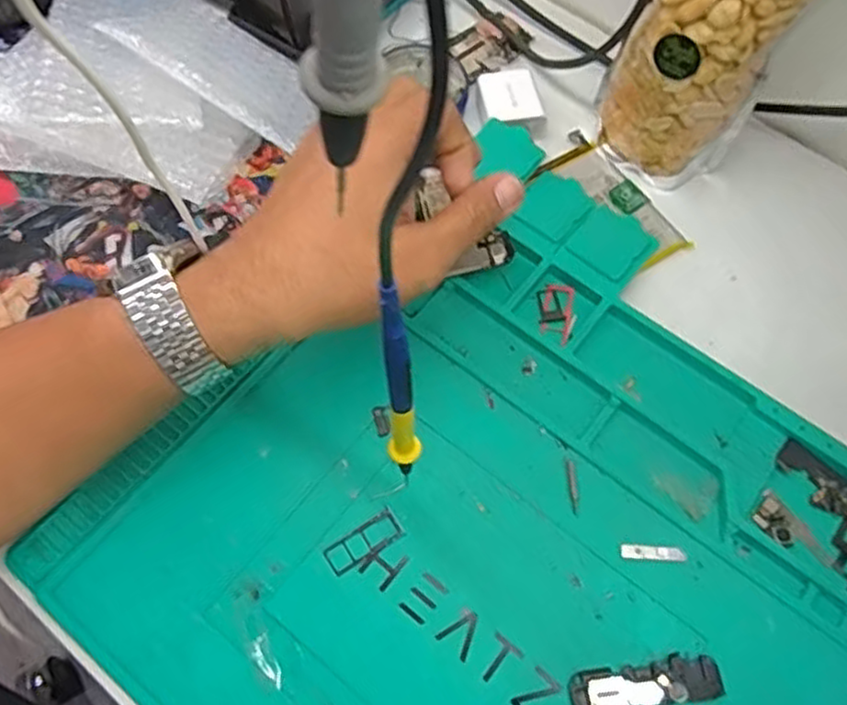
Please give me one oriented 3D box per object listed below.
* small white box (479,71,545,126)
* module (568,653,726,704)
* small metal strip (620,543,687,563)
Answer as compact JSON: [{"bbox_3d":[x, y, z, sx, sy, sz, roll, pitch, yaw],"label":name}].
[{"bbox_3d":[0.054,-0.154,0.446,0.033,0.021,0.043,-9,66,-5],"label":"small white box"},{"bbox_3d":[0.099,0.148,0.318,0.068,0.004,0.019,-6,66,-4],"label":"module"},{"bbox_3d":[0.110,0.096,0.342,0.031,0.004,0.007,4,65,1],"label":"small metal strip"}]

